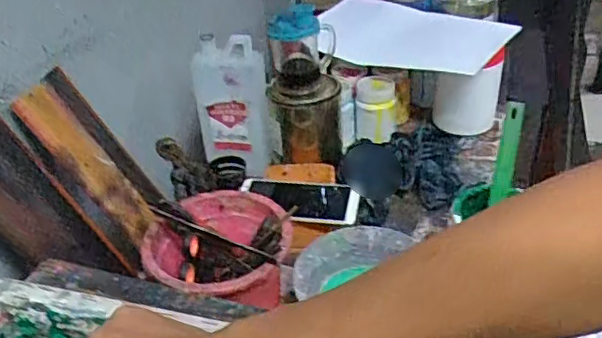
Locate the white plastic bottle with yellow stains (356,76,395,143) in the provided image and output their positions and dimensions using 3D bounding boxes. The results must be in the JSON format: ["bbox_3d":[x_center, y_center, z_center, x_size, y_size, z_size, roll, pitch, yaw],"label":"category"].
[{"bbox_3d":[0.122,-0.096,0.948,0.068,0.096,0.049,3,35,5],"label":"white plastic bottle with yellow stains"}]

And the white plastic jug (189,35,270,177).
[{"bbox_3d":[-0.098,-0.090,0.861,0.107,0.193,0.062,-9,35,-6],"label":"white plastic jug"}]

